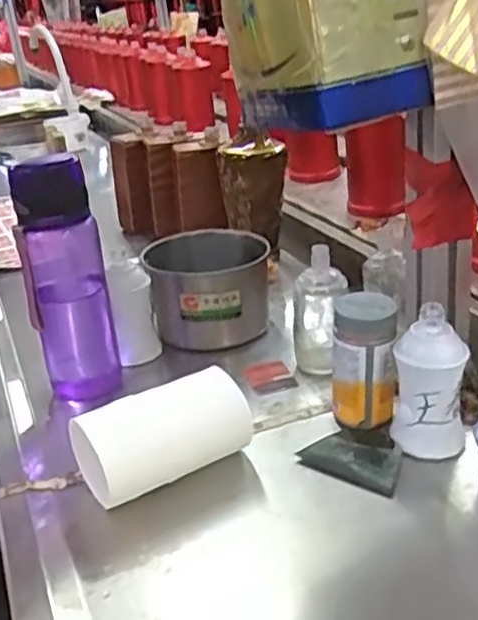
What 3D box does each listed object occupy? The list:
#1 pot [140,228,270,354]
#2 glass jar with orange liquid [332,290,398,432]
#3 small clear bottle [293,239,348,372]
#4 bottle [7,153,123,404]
[{"bbox_3d":[-0.033,-0.021,0.804,0.128,0.094,0.125,-5,25,2],"label":"pot"},{"bbox_3d":[0.107,0.044,0.610,0.050,0.106,0.046,1,26,17],"label":"glass jar with orange liquid"},{"bbox_3d":[0.079,0.000,0.707,0.053,0.120,0.040,-4,25,5],"label":"small clear bottle"},{"bbox_3d":[-0.159,-0.019,0.673,0.072,0.231,0.085,-11,25,-10],"label":"bottle"}]

